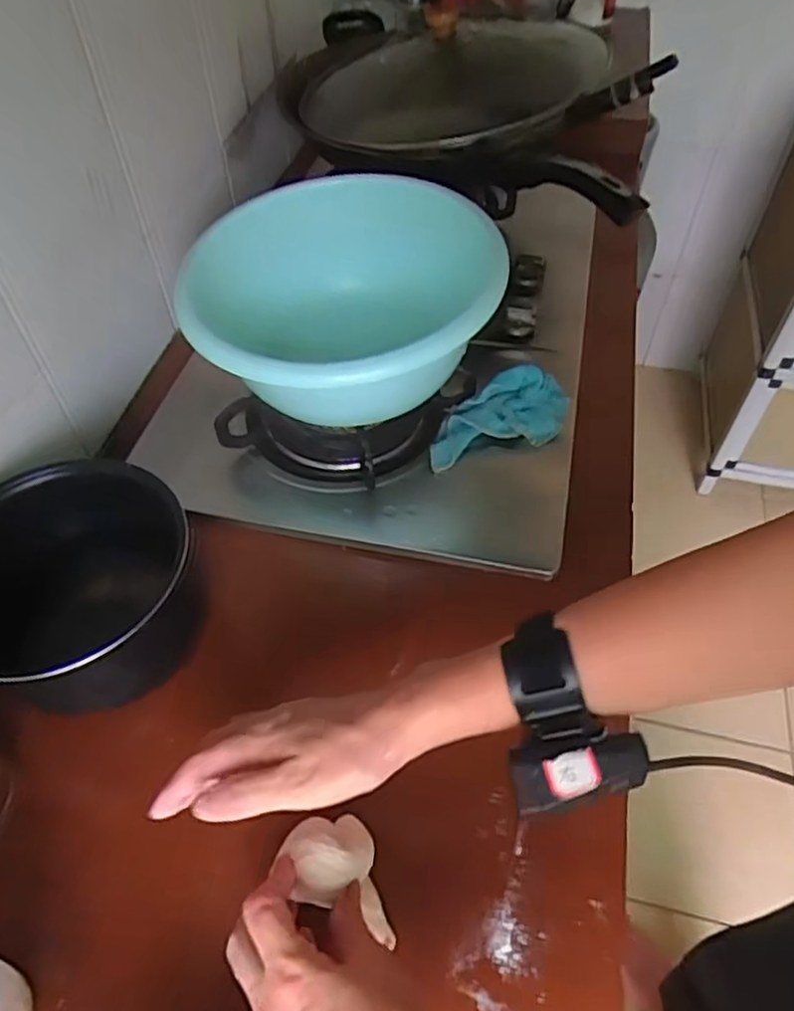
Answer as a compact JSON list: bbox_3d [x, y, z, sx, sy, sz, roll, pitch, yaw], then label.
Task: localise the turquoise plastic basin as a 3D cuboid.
[{"bbox_3d":[-0.041,-0.174,0.591,0.242,0.098,0.266,12,53,10],"label":"turquoise plastic basin"}]

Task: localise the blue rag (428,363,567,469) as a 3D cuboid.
[{"bbox_3d":[0.095,-0.084,0.635,0.140,0.049,0.057,-13,53,-9],"label":"blue rag"}]

